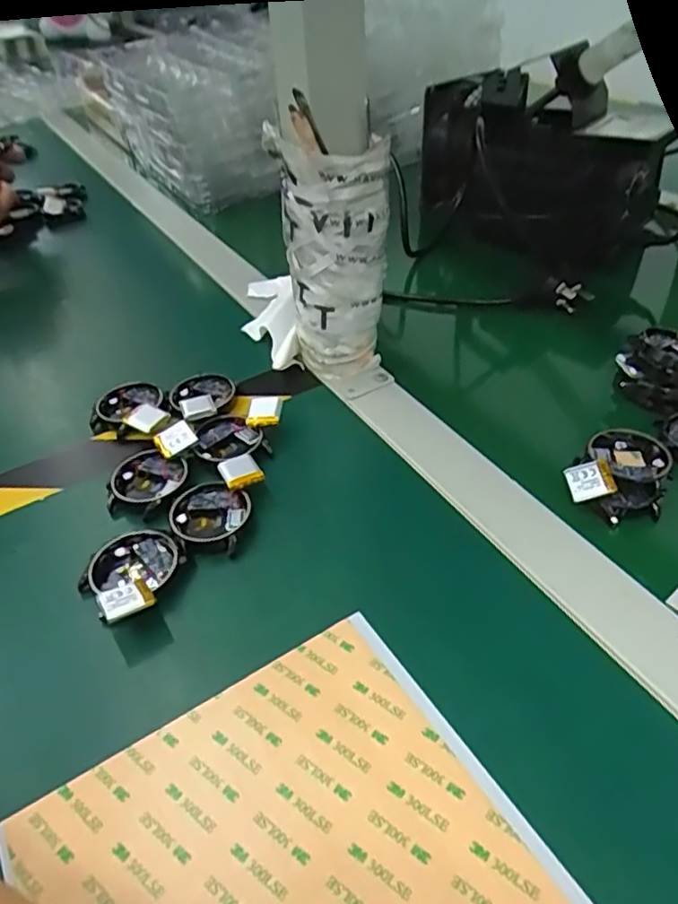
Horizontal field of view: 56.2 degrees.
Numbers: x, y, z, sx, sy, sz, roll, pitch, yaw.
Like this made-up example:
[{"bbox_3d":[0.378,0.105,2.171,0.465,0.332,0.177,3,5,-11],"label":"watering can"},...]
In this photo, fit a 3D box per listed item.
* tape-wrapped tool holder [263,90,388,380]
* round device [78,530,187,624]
[{"bbox_3d":[-0.006,-0.123,0.411,0.052,0.164,0.060,-31,48,-28],"label":"tape-wrapped tool holder"},{"bbox_3d":[-0.103,0.060,0.322,0.051,0.015,0.053,-2,41,2],"label":"round device"}]

